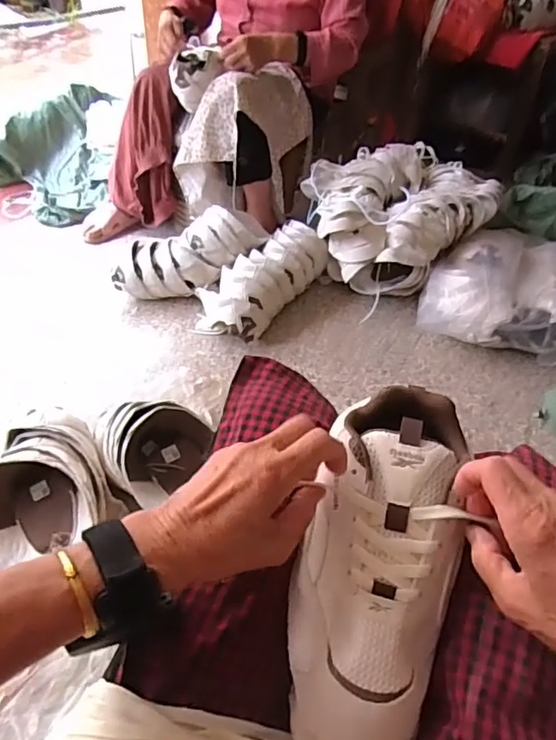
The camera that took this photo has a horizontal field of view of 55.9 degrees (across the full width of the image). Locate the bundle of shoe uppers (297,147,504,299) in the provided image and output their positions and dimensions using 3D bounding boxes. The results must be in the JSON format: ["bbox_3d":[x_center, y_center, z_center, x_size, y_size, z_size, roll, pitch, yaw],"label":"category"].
[{"bbox_3d":[0.309,-0.381,1.334,0.406,0.252,0.310,-14,46,-18],"label":"bundle of shoe uppers"}]

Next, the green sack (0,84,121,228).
[{"bbox_3d":[-0.752,-0.672,1.647,0.537,0.234,0.501,-16,47,-20],"label":"green sack"}]

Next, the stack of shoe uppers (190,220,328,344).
[{"bbox_3d":[-0.036,-0.218,1.268,0.173,0.123,0.379,32,63,26],"label":"stack of shoe uppers"}]

